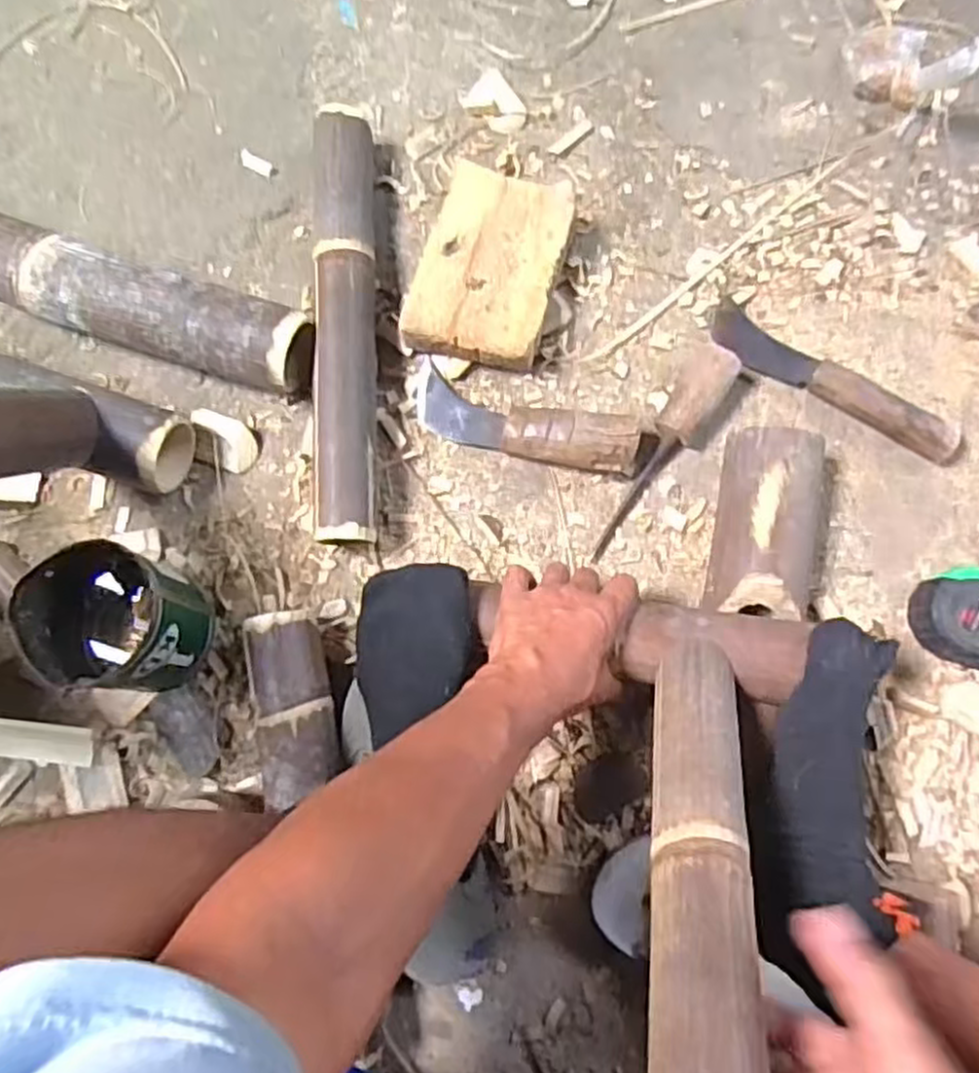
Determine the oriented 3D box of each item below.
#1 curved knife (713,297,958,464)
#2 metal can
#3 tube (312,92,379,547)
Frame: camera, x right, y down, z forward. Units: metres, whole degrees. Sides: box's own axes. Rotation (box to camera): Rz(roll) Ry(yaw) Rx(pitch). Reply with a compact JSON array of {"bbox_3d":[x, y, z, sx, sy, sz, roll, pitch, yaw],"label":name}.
[{"bbox_3d":[0.299,-0.134,0.661,0.237,0.036,0.046,34,82,5],"label":"curved knife"},{"bbox_3d":[-0.281,0.064,0.583,0.108,0.115,0.097,19,81,3],"label":"metal can"},{"bbox_3d":[-0.123,-0.186,0.653,0.048,0.056,0.386,-3,81,0],"label":"tube"}]

